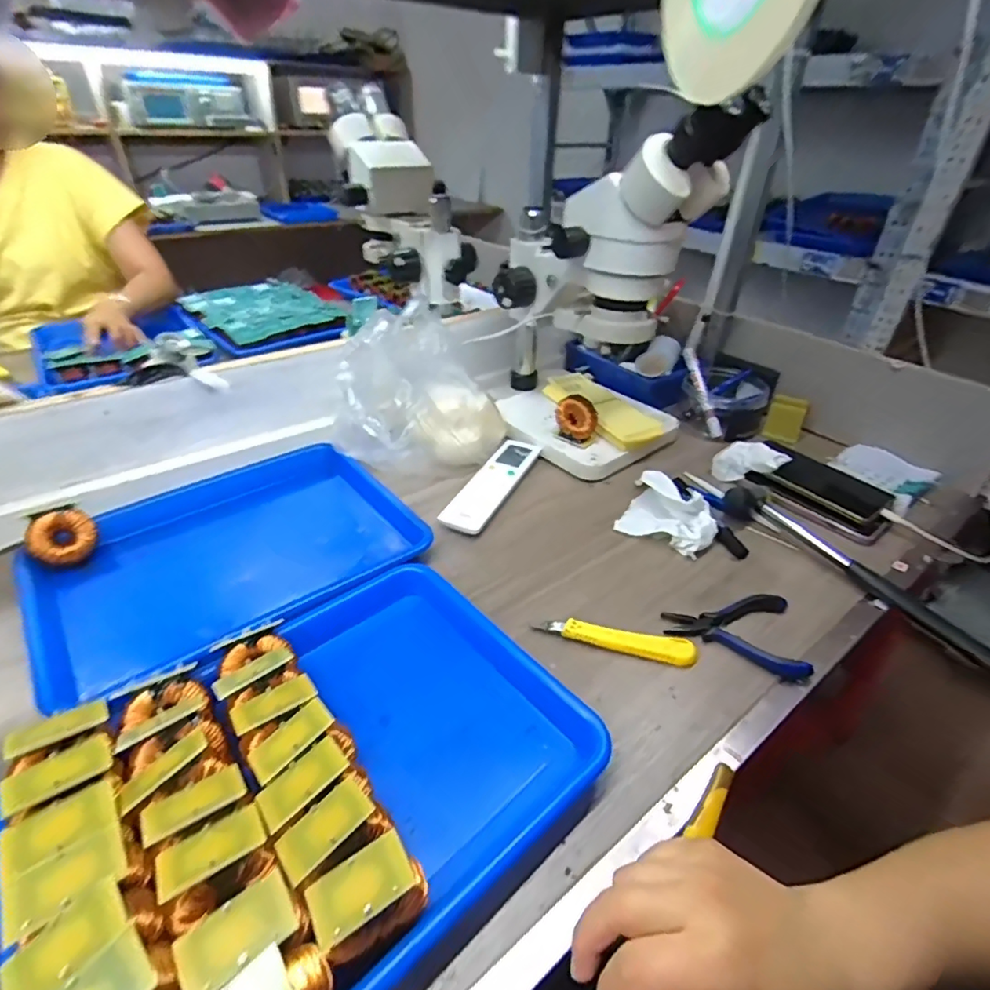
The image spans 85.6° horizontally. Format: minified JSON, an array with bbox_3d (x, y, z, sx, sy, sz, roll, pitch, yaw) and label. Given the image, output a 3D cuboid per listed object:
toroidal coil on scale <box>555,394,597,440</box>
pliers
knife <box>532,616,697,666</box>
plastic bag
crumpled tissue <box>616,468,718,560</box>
[{"bbox_3d":[0.104,-0.095,0.692,0.057,0.063,0.018,23,40,25],"label":"toroidal coil on scale"},{"bbox_3d":[0.215,0.123,0.476,0.116,0.010,0.082,2,36,-1],"label":"pliers"},{"bbox_3d":[0.107,0.125,0.470,0.132,0.013,0.024,11,37,11],"label":"knife"},{"bbox_3d":[-0.086,-0.130,0.638,0.204,0.161,0.120,-24,43,-31],"label":"plastic bag"},{"bbox_3d":[0.199,0.018,0.602,0.103,0.040,0.089,23,40,26],"label":"crumpled tissue"}]

